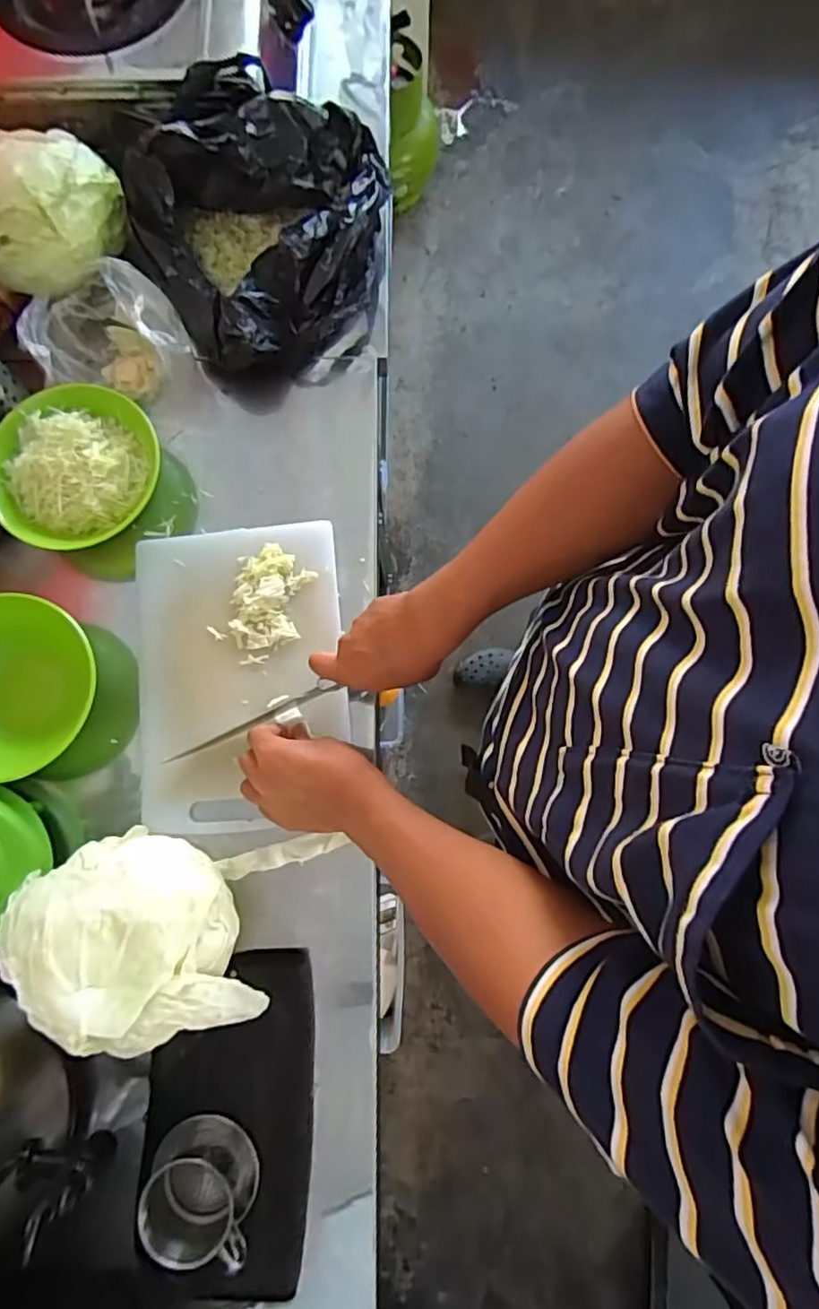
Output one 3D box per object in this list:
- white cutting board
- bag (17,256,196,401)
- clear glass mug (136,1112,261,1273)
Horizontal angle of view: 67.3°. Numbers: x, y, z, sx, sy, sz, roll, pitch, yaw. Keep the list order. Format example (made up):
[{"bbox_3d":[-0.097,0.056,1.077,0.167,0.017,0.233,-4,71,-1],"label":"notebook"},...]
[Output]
[{"bbox_3d":[-0.171,0.017,0.620,0.207,0.018,0.300,-6,79,-1],"label":"white cutting board"},{"bbox_3d":[-0.306,-0.336,0.635,0.145,0.086,0.111,-5,79,-1],"label":"bag"},{"bbox_3d":[-0.173,0.443,0.507,0.083,0.069,0.079,6,79,2],"label":"clear glass mug"}]

